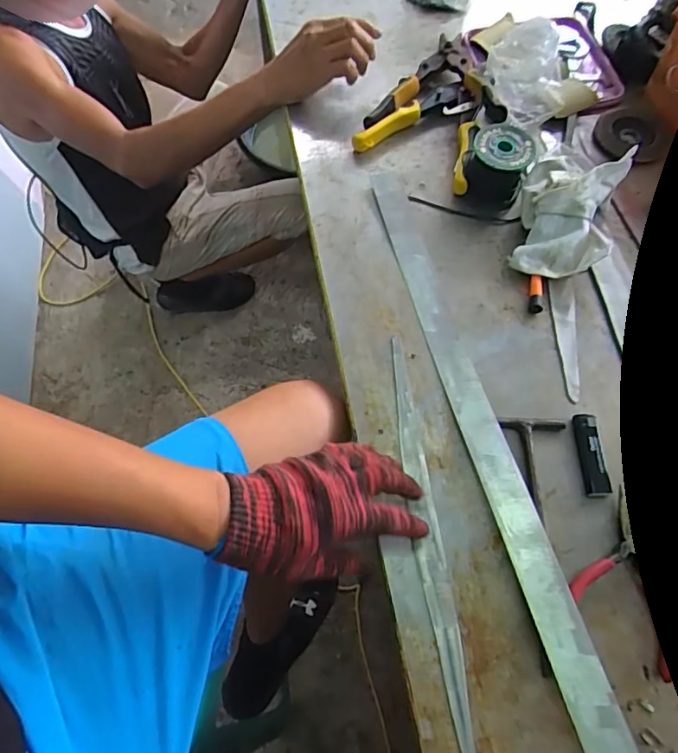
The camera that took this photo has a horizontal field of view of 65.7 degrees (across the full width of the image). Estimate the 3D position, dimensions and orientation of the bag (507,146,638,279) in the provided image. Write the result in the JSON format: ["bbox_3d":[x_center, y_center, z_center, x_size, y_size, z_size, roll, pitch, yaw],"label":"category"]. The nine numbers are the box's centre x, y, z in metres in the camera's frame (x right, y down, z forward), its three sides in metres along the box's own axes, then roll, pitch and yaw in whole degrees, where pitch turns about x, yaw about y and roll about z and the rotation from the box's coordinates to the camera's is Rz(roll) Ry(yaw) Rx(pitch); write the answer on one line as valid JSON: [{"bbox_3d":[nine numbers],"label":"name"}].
[{"bbox_3d":[0.267,-0.199,0.607,0.108,0.061,0.184,17,66,8],"label":"bag"}]

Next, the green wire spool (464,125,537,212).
[{"bbox_3d":[0.189,-0.250,0.631,0.071,0.068,0.066,0,65,0],"label":"green wire spool"}]

